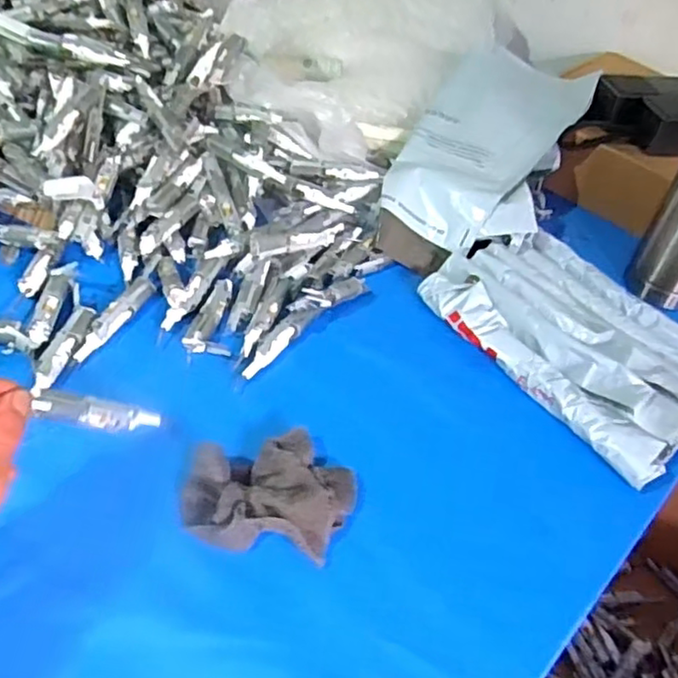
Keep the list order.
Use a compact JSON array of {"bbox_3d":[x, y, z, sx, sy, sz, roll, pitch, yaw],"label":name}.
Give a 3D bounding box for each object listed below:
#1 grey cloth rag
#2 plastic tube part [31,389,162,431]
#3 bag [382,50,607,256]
[{"bbox_3d":[-0.050,0.107,0.479,0.117,0.038,0.105,22,46,13],"label":"grey cloth rag"},{"bbox_3d":[-0.166,0.052,0.464,0.015,0.103,0.018,-48,58,13],"label":"plastic tube part"},{"bbox_3d":[0.174,-0.236,0.758,0.175,0.093,0.307,22,51,13],"label":"bag"}]

